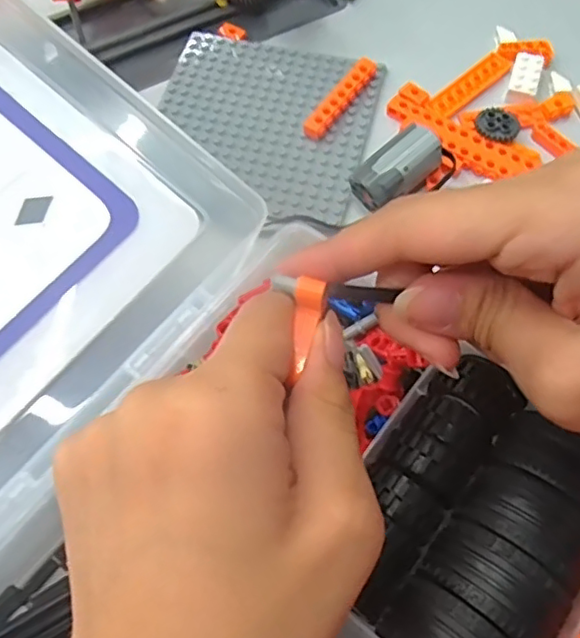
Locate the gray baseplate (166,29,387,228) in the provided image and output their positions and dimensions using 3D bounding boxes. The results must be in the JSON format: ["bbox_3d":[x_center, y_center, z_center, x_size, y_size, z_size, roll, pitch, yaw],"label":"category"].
[{"bbox_3d":[-0.016,-0.119,0.359,0.127,0.004,0.123,13,66,8],"label":"gray baseplate"}]

